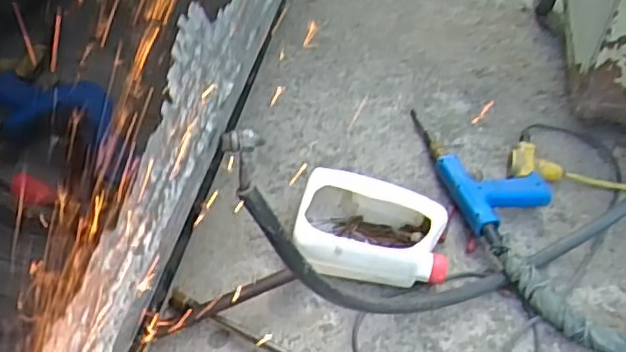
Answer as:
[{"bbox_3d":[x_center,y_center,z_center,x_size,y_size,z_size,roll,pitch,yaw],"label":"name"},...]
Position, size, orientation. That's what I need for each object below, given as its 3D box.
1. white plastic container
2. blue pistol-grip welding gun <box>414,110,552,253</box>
[{"bbox_3d":[0.092,0.078,0.982,0.216,0.091,0.177,8,48,6],"label":"white plastic container"},{"bbox_3d":[0.293,-0.018,1.098,0.152,0.059,0.356,-10,49,-11],"label":"blue pistol-grip welding gun"}]

